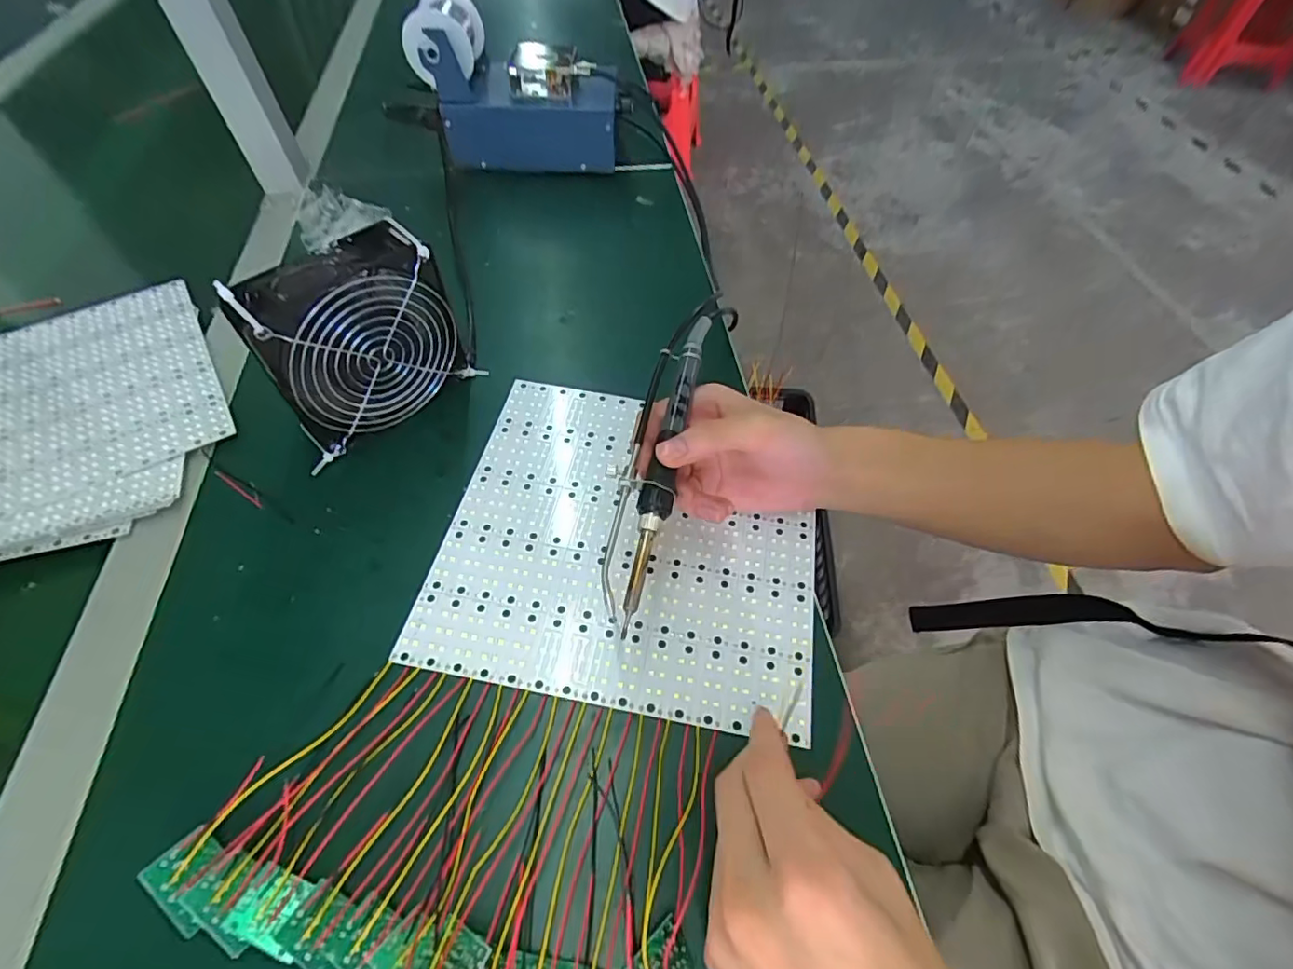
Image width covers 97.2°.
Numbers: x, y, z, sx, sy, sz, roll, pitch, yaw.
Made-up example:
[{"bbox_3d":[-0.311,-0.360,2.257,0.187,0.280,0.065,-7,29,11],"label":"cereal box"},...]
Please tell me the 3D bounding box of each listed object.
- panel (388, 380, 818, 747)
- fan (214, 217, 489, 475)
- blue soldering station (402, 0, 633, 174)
[{"bbox_3d":[-0.009,0.031,0.378,0.236,0.006,0.221,9,56,5],"label":"panel"},{"bbox_3d":[-0.187,-0.093,0.381,0.125,0.120,0.048,-36,63,-23],"label":"fan"},{"bbox_3d":[-0.125,-0.401,0.583,0.188,0.127,0.111,6,56,3],"label":"blue soldering station"}]

